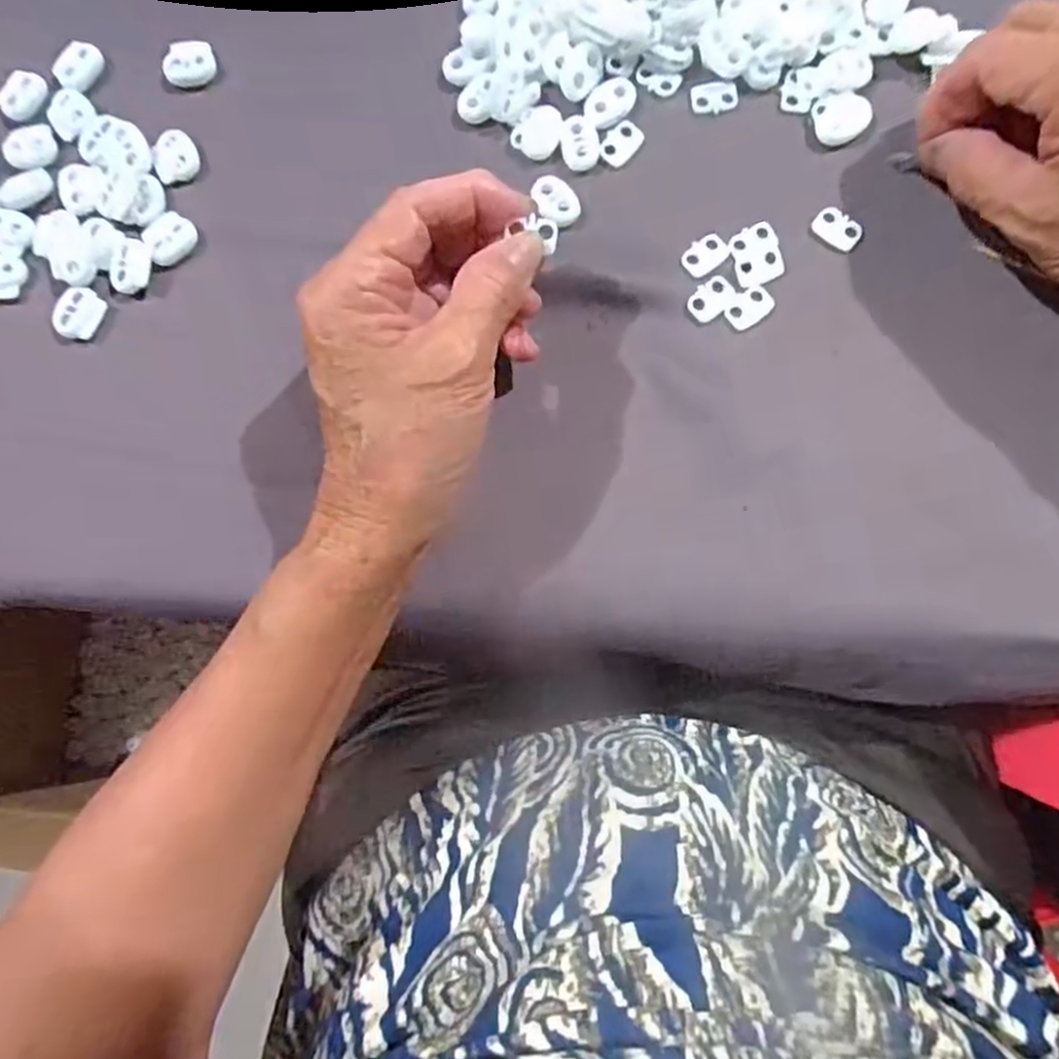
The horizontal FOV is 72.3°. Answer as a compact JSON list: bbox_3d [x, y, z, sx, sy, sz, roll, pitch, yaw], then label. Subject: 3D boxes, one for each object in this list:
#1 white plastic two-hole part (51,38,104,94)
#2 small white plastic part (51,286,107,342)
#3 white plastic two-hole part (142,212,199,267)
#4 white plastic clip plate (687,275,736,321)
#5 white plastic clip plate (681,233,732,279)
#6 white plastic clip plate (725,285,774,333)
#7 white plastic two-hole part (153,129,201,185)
[{"bbox_3d":[-0.194,-0.201,0.312,0.018,0.004,0.022,32,86,7],"label":"white plastic two-hole part"},{"bbox_3d":[-0.189,-0.091,0.302,0.018,0.004,0.021,28,86,7],"label":"small white plastic part"},{"bbox_3d":[-0.152,-0.123,0.306,0.021,0.004,0.020,-43,82,-2],"label":"white plastic two-hole part"},{"bbox_3d":[0.071,-0.091,0.283,0.018,0.004,0.013,-37,82,-1],"label":"white plastic clip plate"},{"bbox_3d":[0.070,-0.109,0.286,0.019,0.004,0.014,-31,82,0],"label":"white plastic clip plate"},{"bbox_3d":[0.086,-0.087,0.282,0.020,0.004,0.013,-35,82,-1],"label":"white plastic clip plate"},{"bbox_3d":[-0.151,-0.159,0.309,0.019,0.006,0.020,0,83,4],"label":"white plastic two-hole part"}]

